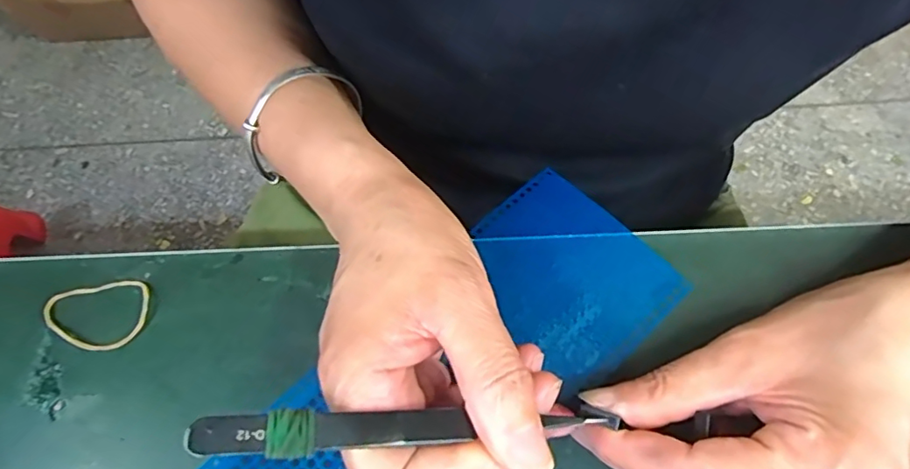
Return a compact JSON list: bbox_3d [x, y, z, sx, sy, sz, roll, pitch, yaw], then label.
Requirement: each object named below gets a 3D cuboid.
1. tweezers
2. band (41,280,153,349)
[{"bbox_3d":[-0.011,0.058,0.168,0.125,0.012,0.011,5,61,-22],"label":"tweezers"},{"bbox_3d":[-0.163,0.037,0.251,0.047,0.004,0.032,-8,67,0],"label":"band"}]

